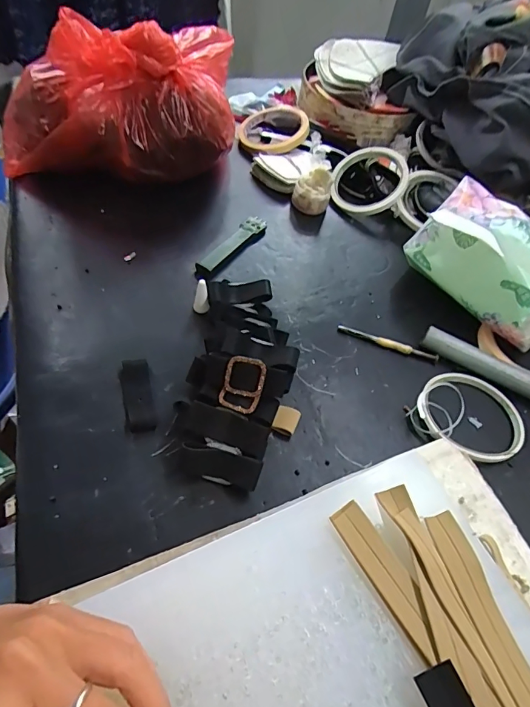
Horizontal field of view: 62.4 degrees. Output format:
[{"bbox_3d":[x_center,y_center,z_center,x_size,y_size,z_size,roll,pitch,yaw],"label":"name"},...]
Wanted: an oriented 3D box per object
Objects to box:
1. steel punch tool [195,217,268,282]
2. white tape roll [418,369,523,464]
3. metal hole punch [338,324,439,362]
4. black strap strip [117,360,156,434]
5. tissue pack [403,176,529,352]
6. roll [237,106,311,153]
[{"bbox_3d":[-0.034,-0.111,0.457,0.019,0.018,0.113,31,55,14],"label":"steel punch tool"},{"bbox_3d":[0.173,0.047,0.362,0.095,0.017,0.084,-4,55,-19],"label":"white tape roll"},{"bbox_3d":[0.114,-0.011,0.406,0.093,0.009,0.007,19,53,6],"label":"metal hole punch"},{"bbox_3d":[-0.100,0.032,0.343,0.022,0.005,0.066,-9,55,-14],"label":"black strap strip"},{"bbox_3d":[0.215,-0.084,0.416,0.080,0.096,0.154,-26,61,-24],"label":"tissue pack"},{"bbox_3d":[0.010,-0.297,0.579,0.089,0.015,0.094,-6,60,10],"label":"roll"}]

